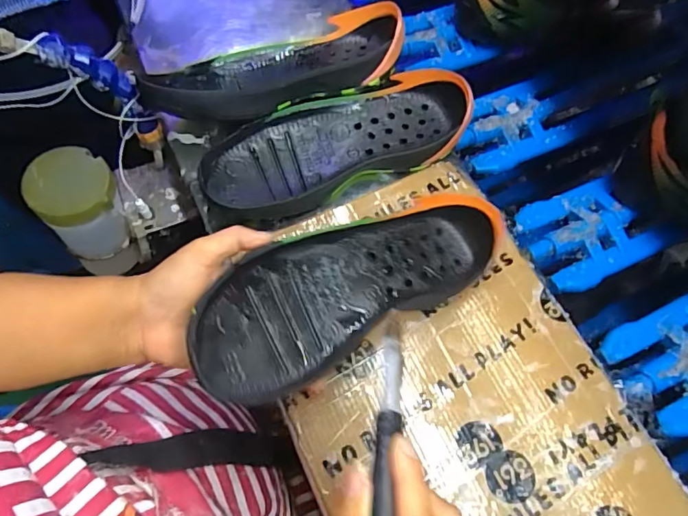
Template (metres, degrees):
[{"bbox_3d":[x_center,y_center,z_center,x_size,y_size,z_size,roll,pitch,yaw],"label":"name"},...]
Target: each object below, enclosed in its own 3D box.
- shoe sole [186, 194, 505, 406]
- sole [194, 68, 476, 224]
[{"bbox_3d":[0.010,0.014,0.356,0.249,0.037,0.084,-24,66,-26],"label":"shoe sole"},{"bbox_3d":[-0.007,-0.106,0.447,0.239,0.042,0.091,-22,67,-9],"label":"sole"}]

